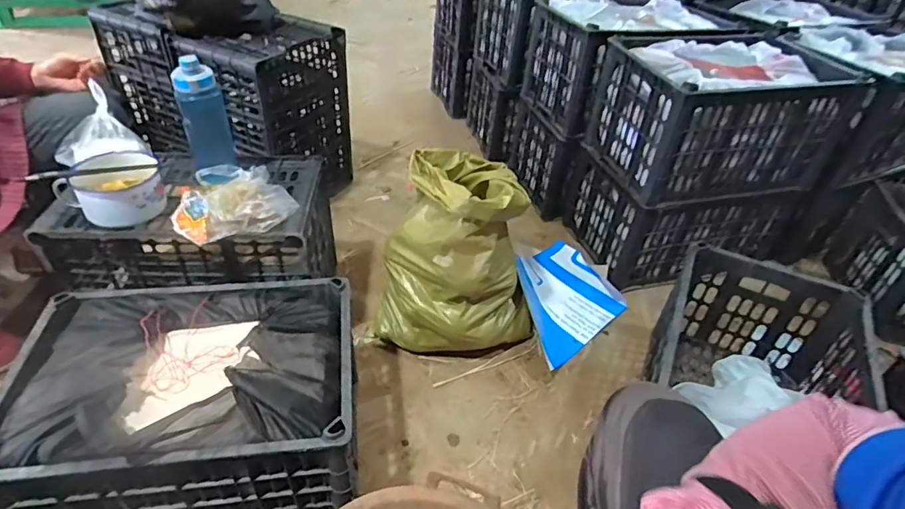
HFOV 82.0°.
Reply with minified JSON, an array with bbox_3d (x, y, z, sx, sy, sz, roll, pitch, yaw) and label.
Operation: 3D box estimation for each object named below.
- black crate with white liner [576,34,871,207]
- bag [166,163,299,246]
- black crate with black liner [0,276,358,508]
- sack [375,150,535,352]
[{"bbox_3d":[0.710,-0.355,1.364,0.621,0.312,0.344,-5,42,-12],"label":"black crate with white liner"},{"bbox_3d":[-0.427,-0.110,1.011,0.214,0.055,0.178,-14,44,-21],"label":"bag"},{"bbox_3d":[-0.422,0.258,0.894,0.491,0.311,0.336,-2,41,-9],"label":"black crate with black liner"},{"bbox_3d":[0.016,-0.024,1.174,0.343,0.381,0.326,4,40,-2],"label":"sack"}]

